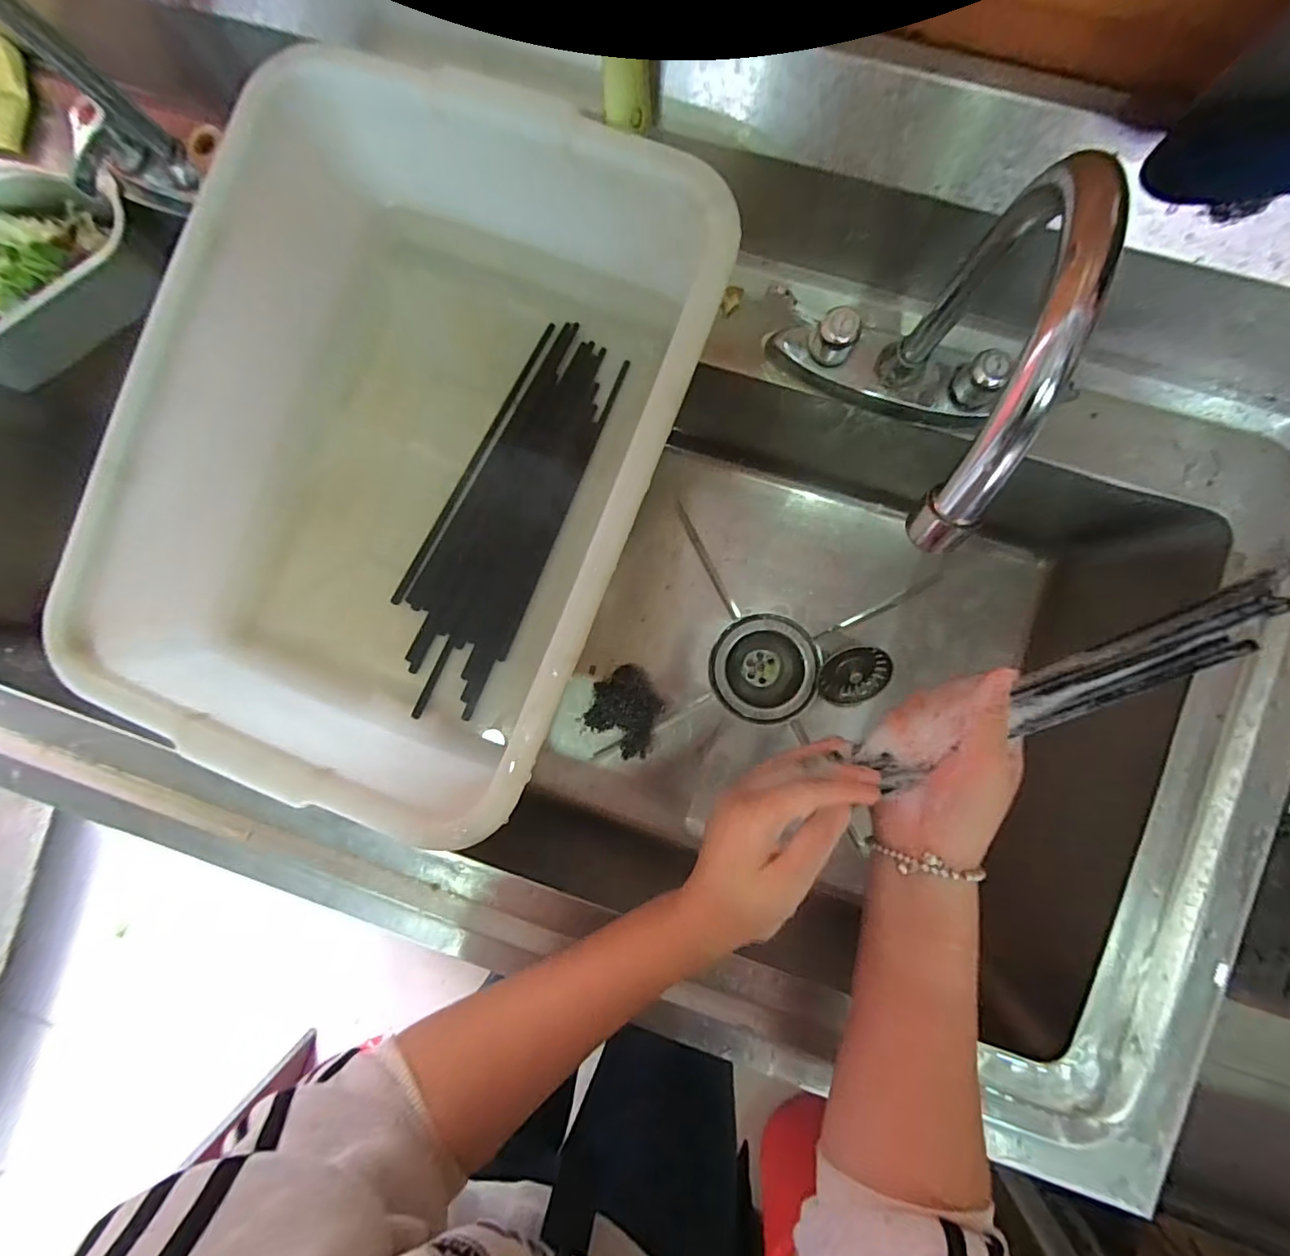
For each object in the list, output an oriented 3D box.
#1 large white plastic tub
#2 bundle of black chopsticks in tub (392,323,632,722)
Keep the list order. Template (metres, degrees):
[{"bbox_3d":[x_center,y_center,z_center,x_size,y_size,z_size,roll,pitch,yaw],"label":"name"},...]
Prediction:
[{"bbox_3d":[-0.147,-0.105,0.351,0.300,0.107,0.402,21,91,4],"label":"large white plastic tub"},{"bbox_3d":[-0.105,-0.081,0.398,0.088,0.008,0.278,25,91,4],"label":"bundle of black chopsticks in tub"}]

